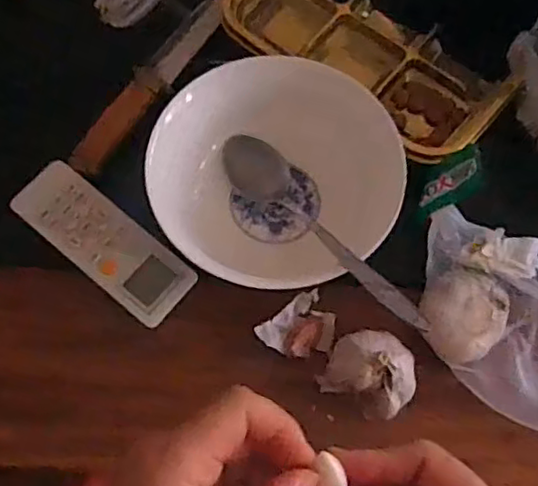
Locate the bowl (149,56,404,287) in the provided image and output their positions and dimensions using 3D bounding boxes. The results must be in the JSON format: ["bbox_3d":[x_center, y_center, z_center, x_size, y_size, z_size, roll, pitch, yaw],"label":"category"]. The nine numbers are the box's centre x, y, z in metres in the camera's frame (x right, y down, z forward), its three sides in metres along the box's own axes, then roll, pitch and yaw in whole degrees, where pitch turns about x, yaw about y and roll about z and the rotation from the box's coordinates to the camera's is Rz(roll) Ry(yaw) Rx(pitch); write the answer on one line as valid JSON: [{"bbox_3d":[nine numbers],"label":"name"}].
[{"bbox_3d":[0.007,-0.048,0.432,0.154,0.058,0.147,0,68,0],"label":"bowl"}]

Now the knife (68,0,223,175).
[{"bbox_3d":[-0.085,-0.123,0.482,0.031,0.013,0.179,27,71,10],"label":"knife"}]

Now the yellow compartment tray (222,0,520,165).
[{"bbox_3d":[0.072,-0.141,0.490,0.212,0.041,0.098,39,73,14],"label":"yellow compartment tray"}]

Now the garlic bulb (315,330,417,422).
[{"bbox_3d":[0.063,0.077,0.392,0.052,0.034,0.045,28,71,10],"label":"garlic bulb"}]

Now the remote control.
[{"bbox_3d":[-0.110,-0.001,0.431,0.129,0.020,0.047,37,73,13],"label":"remote control"}]

